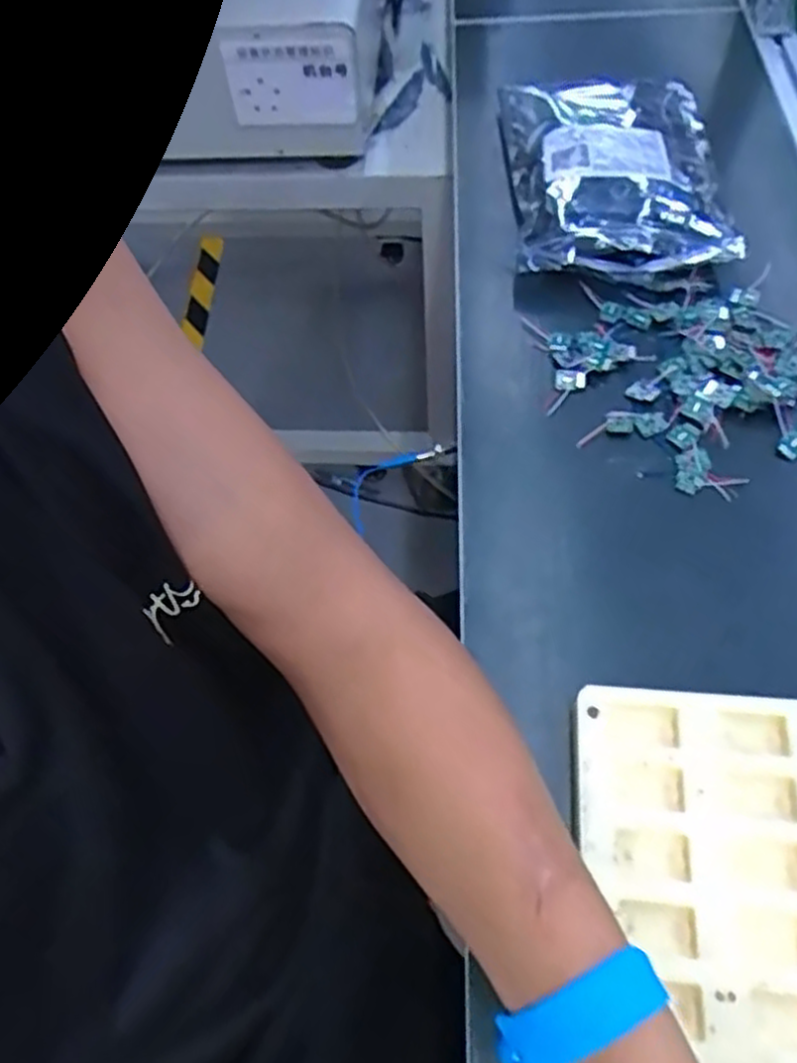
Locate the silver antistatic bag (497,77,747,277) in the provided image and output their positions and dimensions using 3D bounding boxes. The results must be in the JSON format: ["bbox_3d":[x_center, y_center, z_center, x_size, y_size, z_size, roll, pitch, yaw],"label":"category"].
[{"bbox_3d":[0.180,-0.313,0.654,0.170,0.038,0.255,-2,59,2],"label":"silver antistatic bag"}]

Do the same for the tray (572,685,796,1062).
[{"bbox_3d":[0.176,0.177,0.370,0.175,0.028,0.196,3,59,5],"label":"tray"}]

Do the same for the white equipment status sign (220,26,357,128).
[{"bbox_3d":[-0.102,-0.431,0.744,0.121,0.086,0.011,2,57,5],"label":"white equipment status sign"}]

